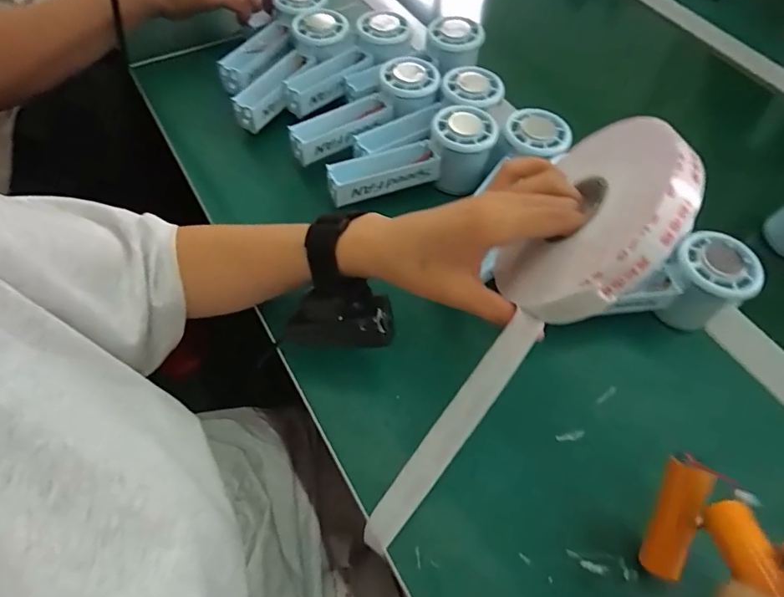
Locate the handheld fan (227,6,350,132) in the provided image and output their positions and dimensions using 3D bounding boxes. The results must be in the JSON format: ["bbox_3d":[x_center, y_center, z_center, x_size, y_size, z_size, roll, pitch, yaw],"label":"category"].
[{"bbox_3d":[-0.101,-0.233,0.474,0.057,0.033,0.154,28,74,13],"label":"handheld fan"}]

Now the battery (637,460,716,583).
[{"bbox_3d":[0.159,0.123,0.266,0.019,0.019,0.065,15,95,5],"label":"battery"}]

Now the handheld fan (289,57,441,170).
[{"bbox_3d":[-0.025,-0.175,0.439,0.150,0.035,0.045,-33,66,-7],"label":"handheld fan"}]

